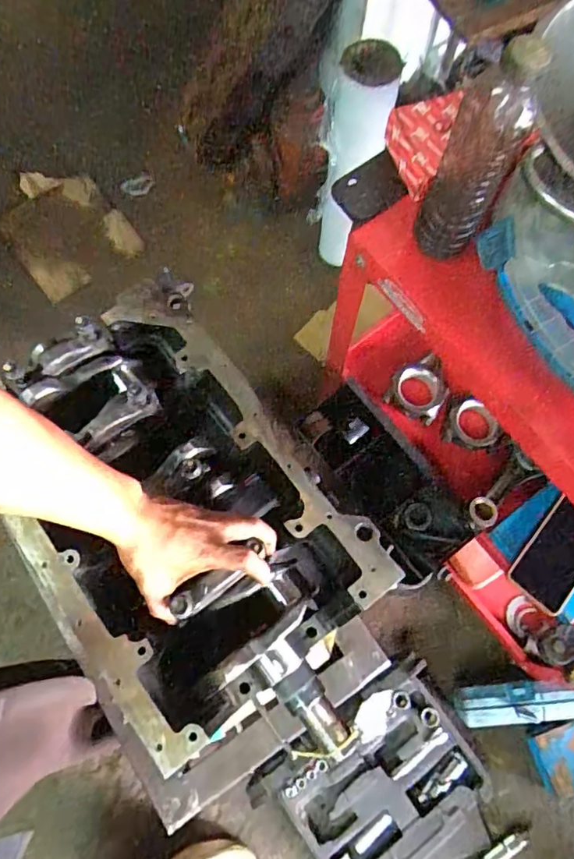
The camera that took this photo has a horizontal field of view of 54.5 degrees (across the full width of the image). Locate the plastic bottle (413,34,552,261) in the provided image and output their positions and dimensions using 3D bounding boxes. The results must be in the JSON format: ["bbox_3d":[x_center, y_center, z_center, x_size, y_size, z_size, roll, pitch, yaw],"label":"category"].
[{"bbox_3d":[0.161,-0.230,0.485,0.062,0.208,0.062,19,73,5],"label":"plastic bottle"}]

